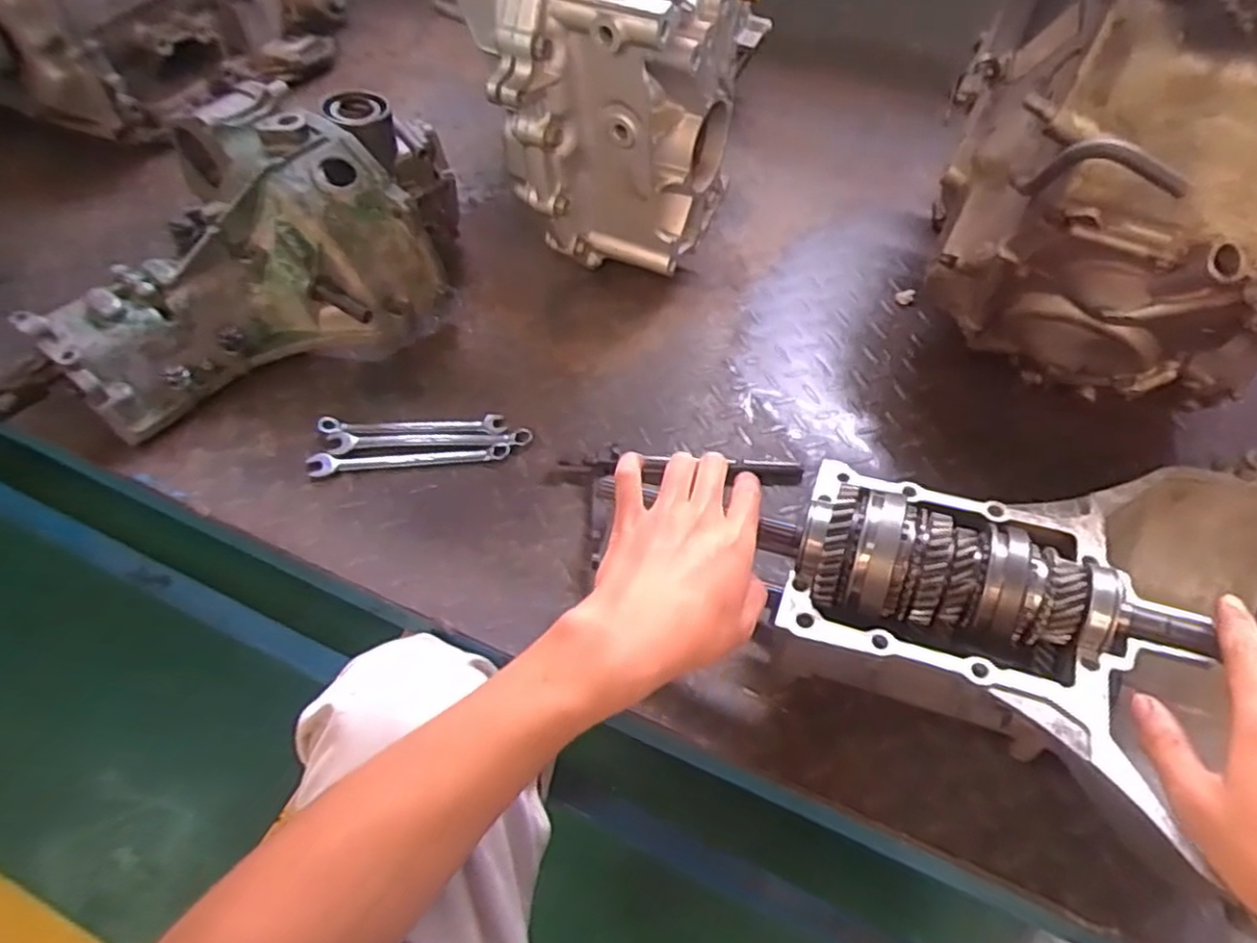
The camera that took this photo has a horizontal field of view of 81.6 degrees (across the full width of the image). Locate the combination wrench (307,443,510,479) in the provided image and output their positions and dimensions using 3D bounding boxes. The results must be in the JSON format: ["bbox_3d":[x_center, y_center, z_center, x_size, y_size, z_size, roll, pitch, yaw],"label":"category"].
[{"bbox_3d":[-0.183,-0.010,0.615,0.163,0.012,0.020,-5,54,-7],"label":"combination wrench"}]

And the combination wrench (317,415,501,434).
[{"bbox_3d":[-0.188,-0.041,0.639,0.157,0.013,0.024,0,53,-2],"label":"combination wrench"}]

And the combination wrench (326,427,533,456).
[{"bbox_3d":[-0.170,-0.027,0.628,0.169,0.008,0.022,-3,54,-5],"label":"combination wrench"}]

